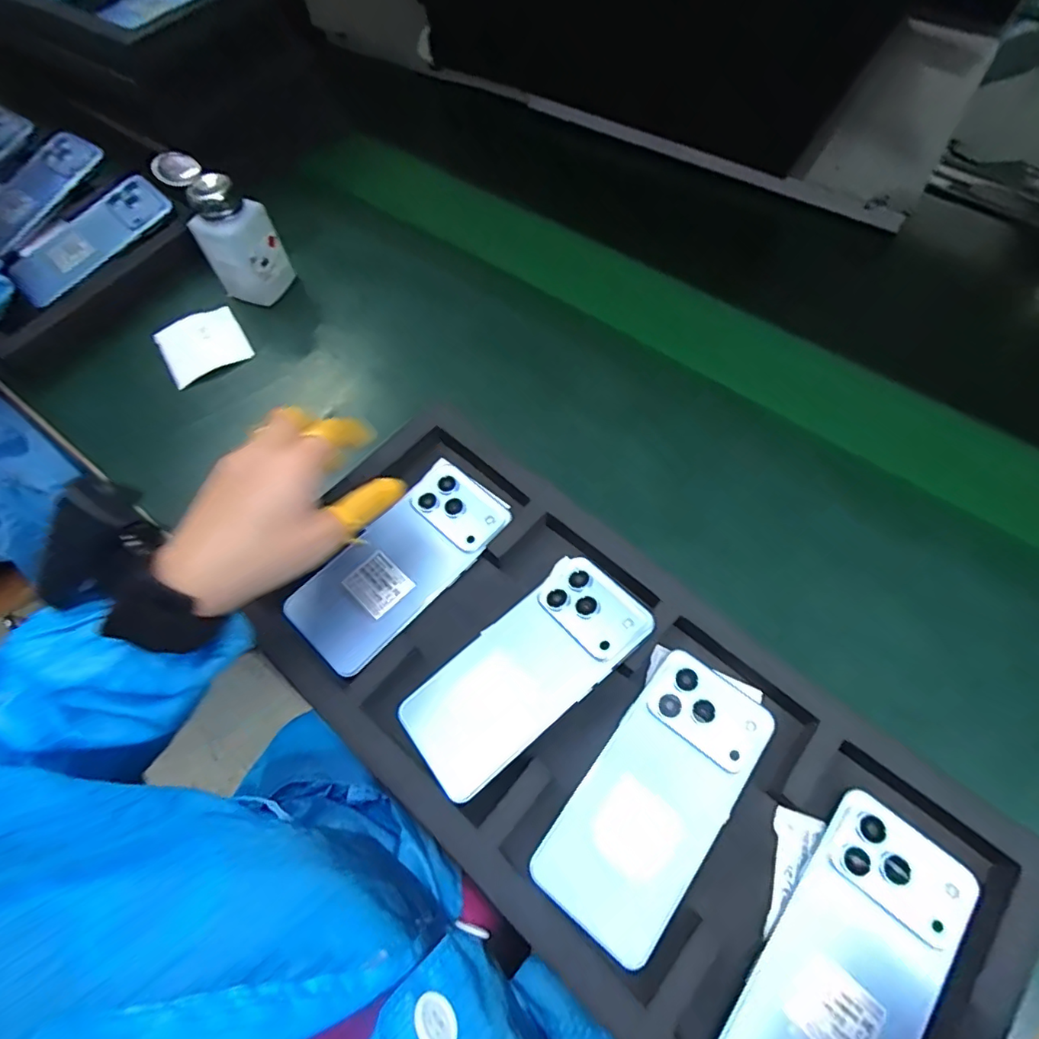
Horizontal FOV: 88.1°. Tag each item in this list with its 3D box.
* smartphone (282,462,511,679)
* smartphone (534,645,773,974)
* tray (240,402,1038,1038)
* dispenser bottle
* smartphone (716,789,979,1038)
[{"bbox_3d":[-0.086,0.032,0.397,0.076,0.015,0.165,38,69,18],"label":"smartphone"},{"bbox_3d":[0.083,0.162,0.321,0.076,0.010,0.162,36,69,17],"label":"smartphone"},{"bbox_3d":[0.046,0.123,0.329,0.470,0.020,0.216,39,69,17],"label":"tray"},{"bbox_3d":[-0.265,-0.266,0.499,0.067,0.120,0.061,0,63,0],"label":"dispenser bottle"},{"bbox_3d":[0.176,0.236,0.282,0.077,0.009,0.163,38,69,18],"label":"smartphone"}]

